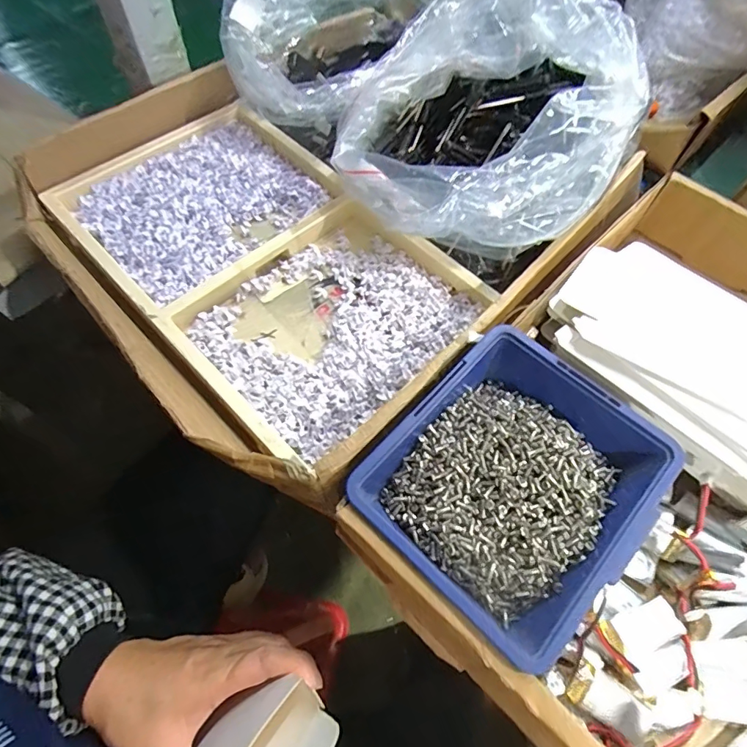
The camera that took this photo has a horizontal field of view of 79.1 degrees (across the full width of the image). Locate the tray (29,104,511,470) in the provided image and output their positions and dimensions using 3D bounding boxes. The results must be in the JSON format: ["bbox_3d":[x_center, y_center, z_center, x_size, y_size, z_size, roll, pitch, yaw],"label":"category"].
[{"bbox_3d":[-0.085,-0.093,0.344,0.324,0.038,0.200,41,68,18],"label":"tray"}]

